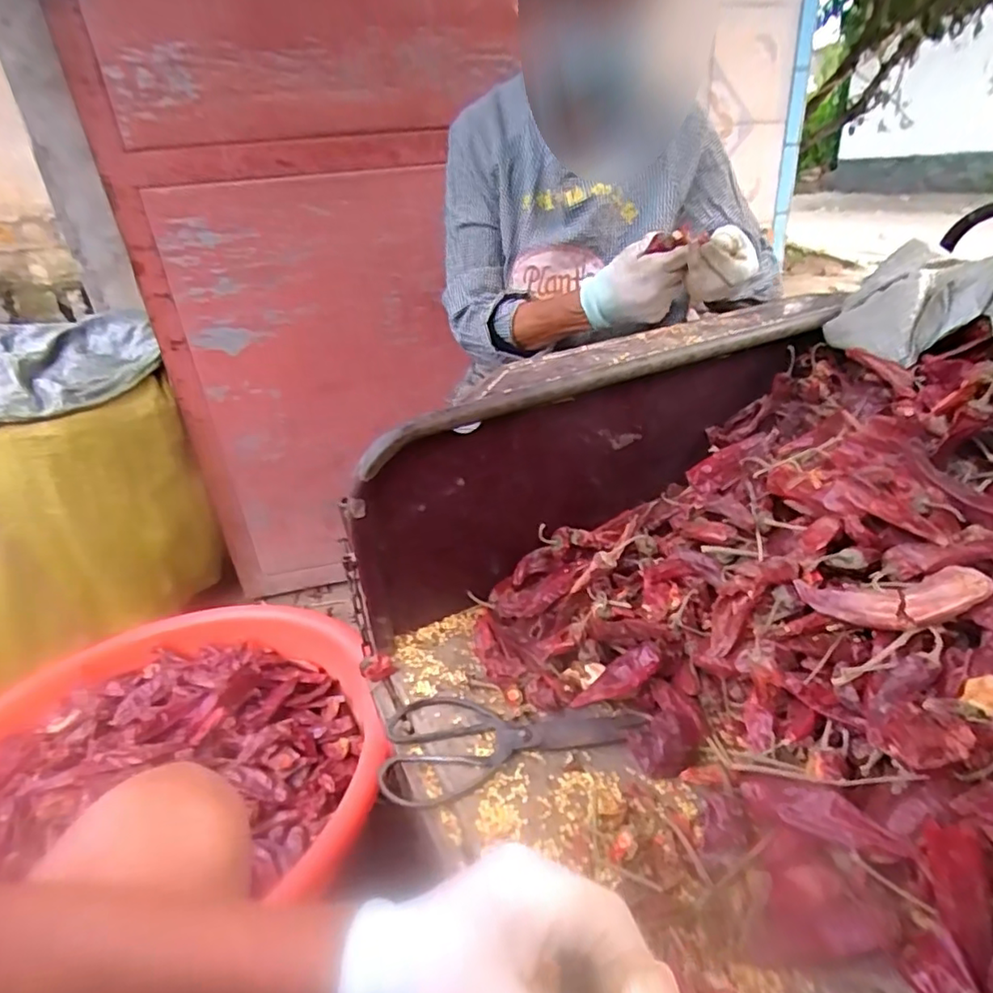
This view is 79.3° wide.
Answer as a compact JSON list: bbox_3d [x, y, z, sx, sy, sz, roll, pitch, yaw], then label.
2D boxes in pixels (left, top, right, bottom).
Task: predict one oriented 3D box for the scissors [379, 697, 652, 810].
[{"bbox_3d":[0.006,0.185,0.487,0.202,0.023,0.094,-10,29,-10],"label":"scissors"}]

